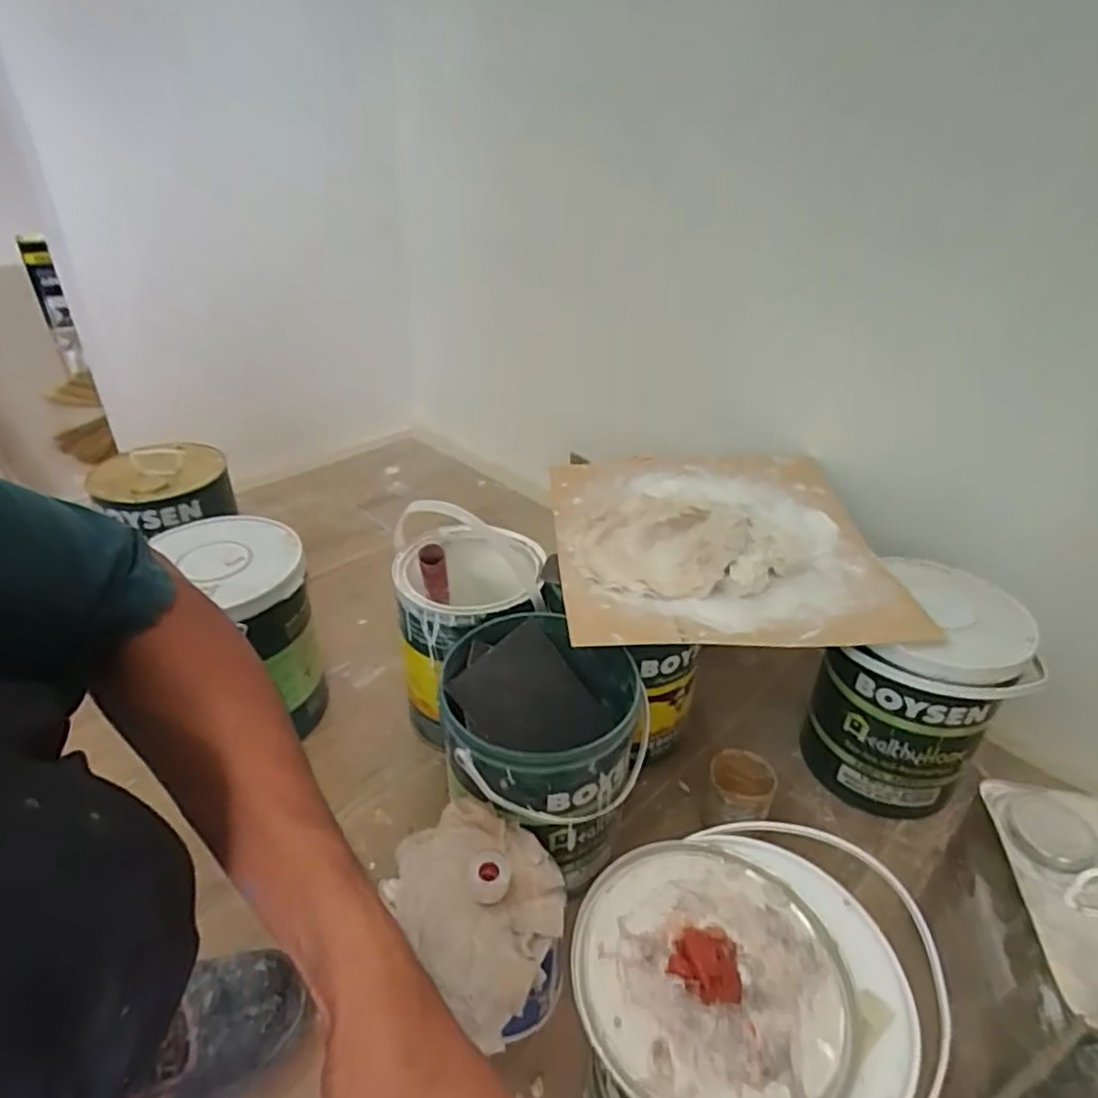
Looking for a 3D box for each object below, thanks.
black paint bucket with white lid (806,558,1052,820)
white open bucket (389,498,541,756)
[{"bbox_3d":[0.378,0.144,0.715,0.155,0.204,0.186,20,39,24],"label":"black paint bucket with white lid"},{"bbox_3d":[-0.087,0.069,0.762,0.152,0.292,0.160,2,34,1],"label":"white open bucket"}]

